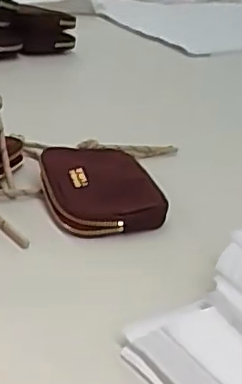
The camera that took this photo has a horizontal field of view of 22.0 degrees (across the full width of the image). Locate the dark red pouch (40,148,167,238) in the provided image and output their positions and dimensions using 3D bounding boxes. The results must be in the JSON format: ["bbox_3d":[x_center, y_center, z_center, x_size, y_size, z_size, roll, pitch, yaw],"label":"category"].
[{"bbox_3d":[-0.017,-0.004,0.514,0.088,0.023,0.114,-1,28,-15],"label":"dark red pouch"}]

